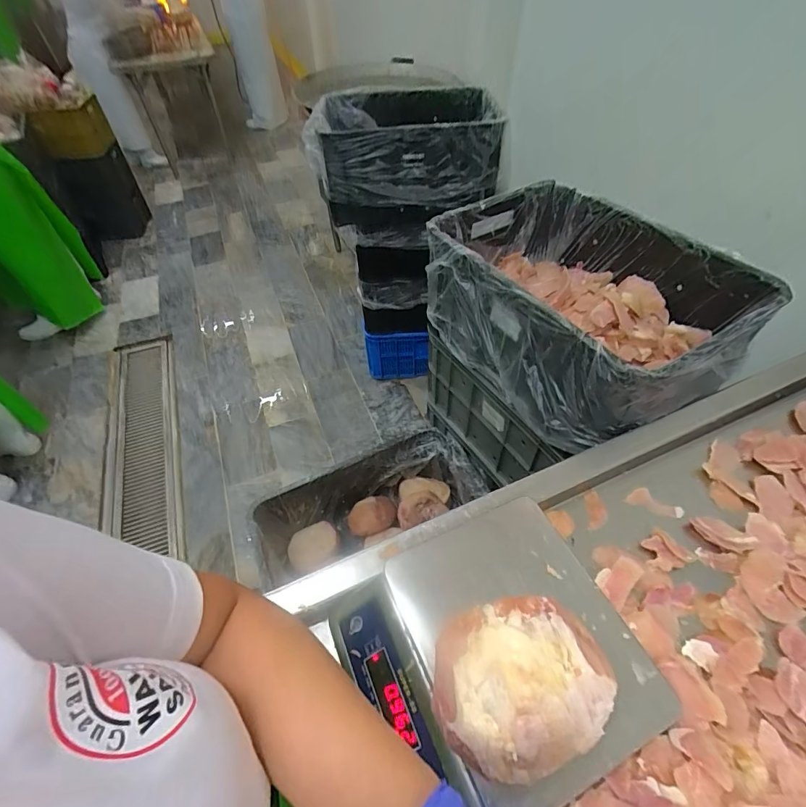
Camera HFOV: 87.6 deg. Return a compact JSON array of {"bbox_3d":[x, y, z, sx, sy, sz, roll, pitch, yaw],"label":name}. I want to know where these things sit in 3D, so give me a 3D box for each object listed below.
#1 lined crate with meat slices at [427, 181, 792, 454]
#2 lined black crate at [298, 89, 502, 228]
[{"bbox_3d":[0.319,-0.177,0.793,0.362,0.222,0.515,-26,54,-19],"label":"lined crate with meat slices"},{"bbox_3d":[-0.008,-0.756,1.288,0.516,0.263,0.425,-4,50,-1],"label":"lined black crate"}]

